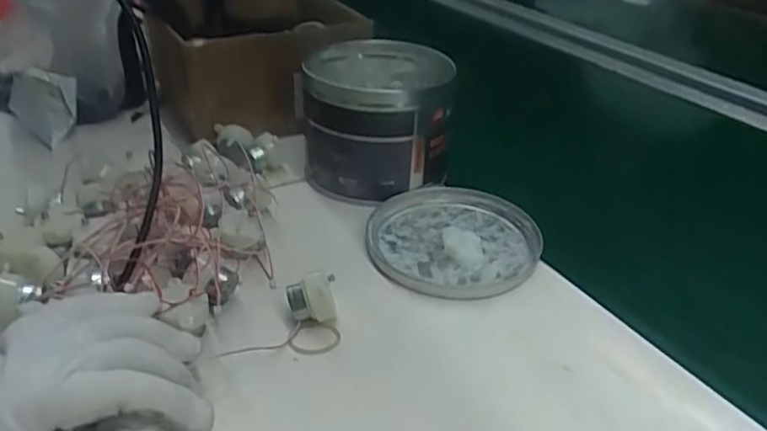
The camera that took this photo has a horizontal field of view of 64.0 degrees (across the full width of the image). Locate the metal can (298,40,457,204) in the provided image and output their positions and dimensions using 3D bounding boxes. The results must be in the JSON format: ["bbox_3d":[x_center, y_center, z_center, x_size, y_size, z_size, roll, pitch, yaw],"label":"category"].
[{"bbox_3d":[-0.005,-0.087,0.559,0.128,0.103,0.146,3,32,0],"label":"metal can"}]

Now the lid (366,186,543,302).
[{"bbox_3d":[0.055,0.017,0.481,0.131,0.013,0.140,0,32,-5],"label":"lid"}]

